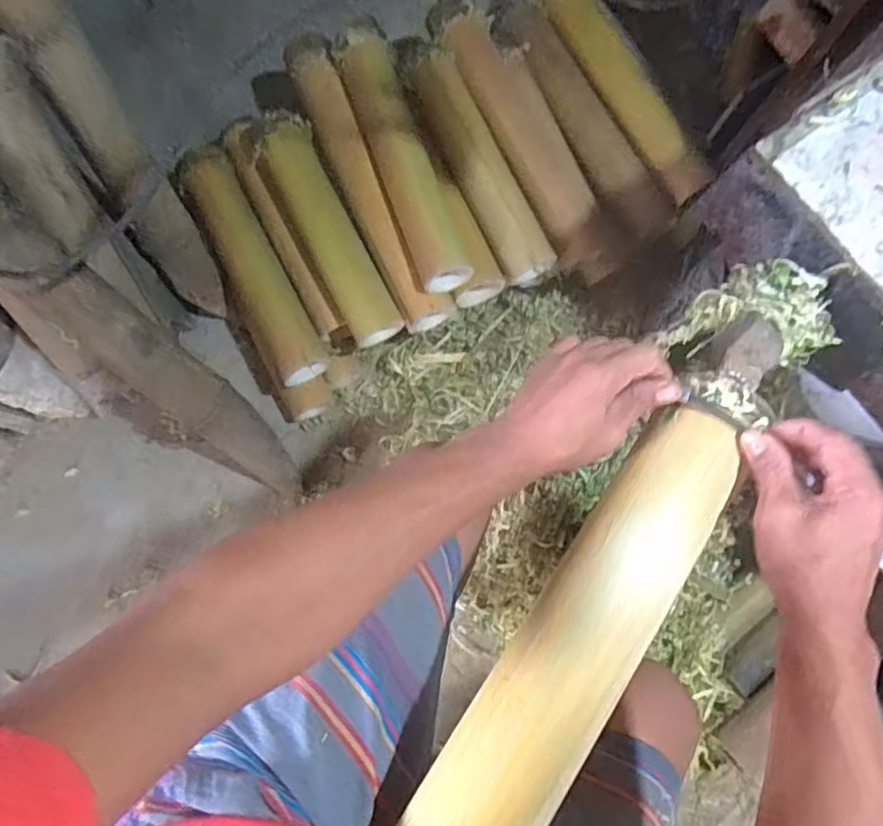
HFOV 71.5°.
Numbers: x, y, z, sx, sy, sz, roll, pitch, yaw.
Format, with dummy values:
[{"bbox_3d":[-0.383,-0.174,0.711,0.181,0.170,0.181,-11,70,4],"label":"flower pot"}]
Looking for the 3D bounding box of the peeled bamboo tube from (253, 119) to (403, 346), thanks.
[{"bbox_3d":[-0.159,-0.250,0.851,0.081,0.078,0.337,-26,81,-10],"label":"peeled bamboo tube"}]

